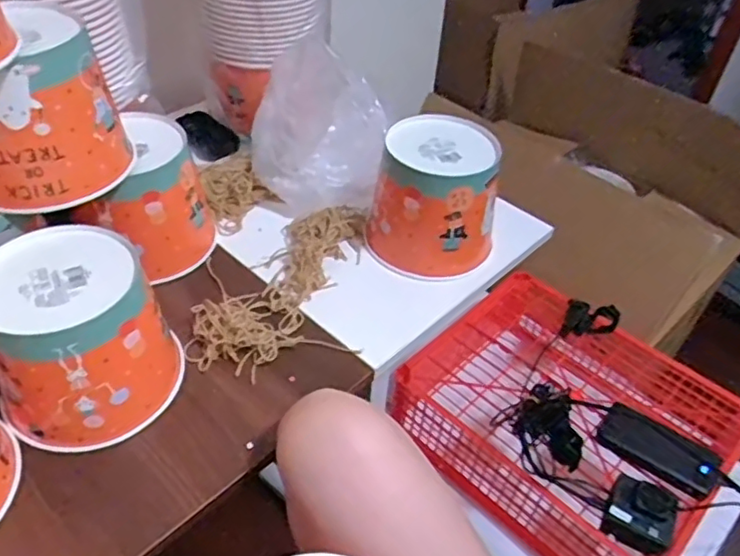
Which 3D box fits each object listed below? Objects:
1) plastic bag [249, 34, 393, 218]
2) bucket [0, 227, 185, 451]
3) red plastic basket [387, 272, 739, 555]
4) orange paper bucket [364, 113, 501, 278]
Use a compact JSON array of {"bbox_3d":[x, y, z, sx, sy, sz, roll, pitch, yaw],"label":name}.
[{"bbox_3d":[-0.062,-0.181,0.763,0.169,0.177,0.133,-1,44,-6],"label":"plastic bag"},{"bbox_3d":[-0.255,0.054,0.546,0.138,0.135,0.144,3,44,-3],"label":"bucket"},{"bbox_3d":[0.322,0.226,1.000,0.456,0.186,0.372,36,52,29],"label":"red plastic basket"},{"bbox_3d":[0.076,-0.100,0.726,0.137,0.141,0.132,3,44,-3],"label":"orange paper bucket"}]

